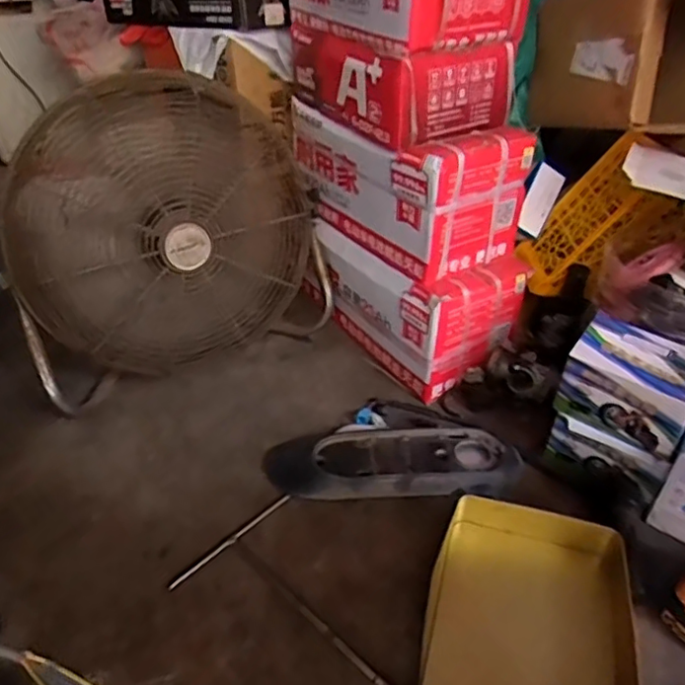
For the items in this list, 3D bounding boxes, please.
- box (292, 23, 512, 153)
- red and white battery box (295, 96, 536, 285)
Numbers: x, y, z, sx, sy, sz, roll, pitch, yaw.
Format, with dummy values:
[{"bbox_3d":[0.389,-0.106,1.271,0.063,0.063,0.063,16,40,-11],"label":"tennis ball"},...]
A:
[{"bbox_3d":[0.079,-0.439,0.970,0.212,0.125,0.334,-22,43,-26],"label":"box"},{"bbox_3d":[0.105,-0.296,1.040,0.215,0.204,0.378,-22,43,-26],"label":"red and white battery box"}]

